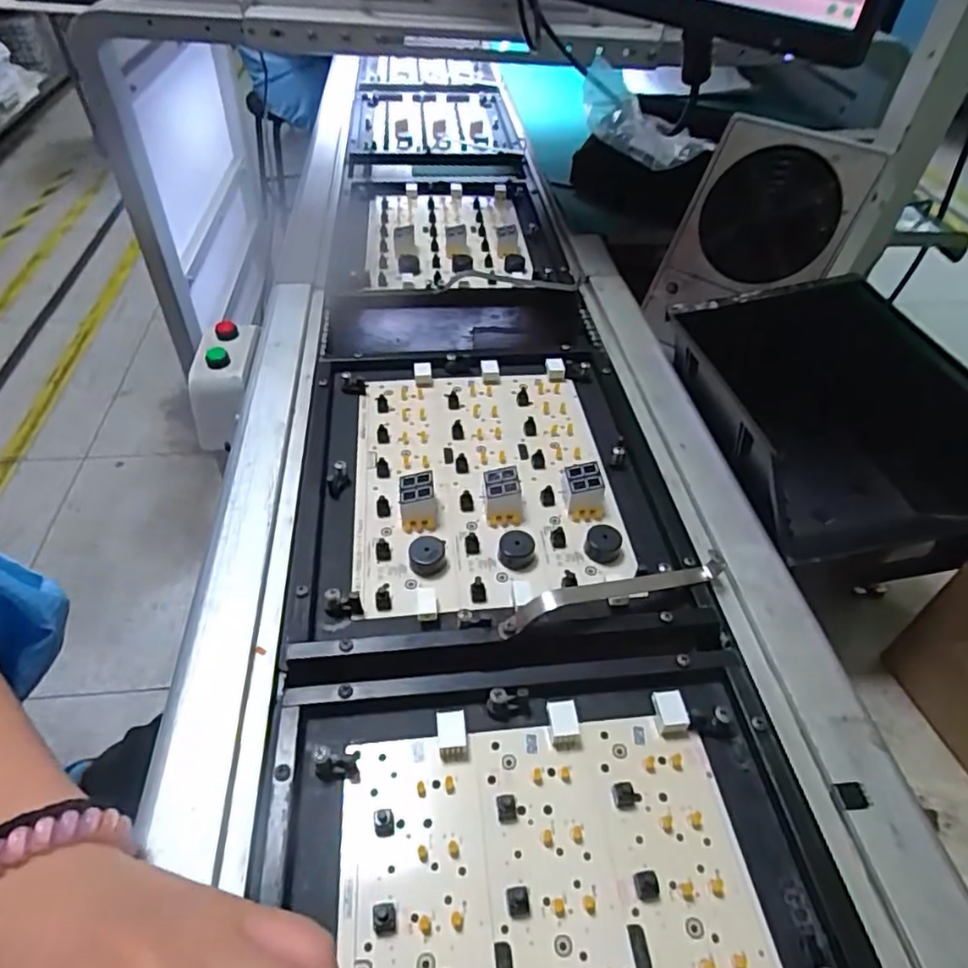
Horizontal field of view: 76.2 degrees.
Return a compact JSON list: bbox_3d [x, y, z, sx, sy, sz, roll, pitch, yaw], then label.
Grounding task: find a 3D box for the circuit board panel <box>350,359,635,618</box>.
[{"bbox_3d":[-0.003,-0.015,0.413,0.164,0.030,0.225,-3,46,-3],"label":"circuit board panel"}]

